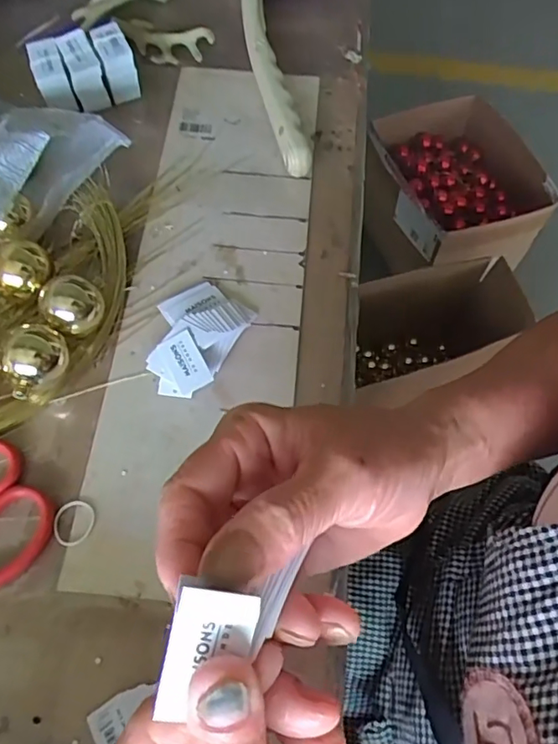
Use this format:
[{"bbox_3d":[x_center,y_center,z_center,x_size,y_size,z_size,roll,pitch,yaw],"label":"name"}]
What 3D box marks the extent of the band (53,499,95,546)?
[{"bbox_3d":[-0.110,0.081,0.297,0.021,0.004,0.024,13,64,4],"label":"band"}]

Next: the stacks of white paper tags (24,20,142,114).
[{"bbox_3d":[-0.149,-0.231,0.421,0.070,0.041,0.040,-22,67,-13],"label":"stacks of white paper tags"}]

